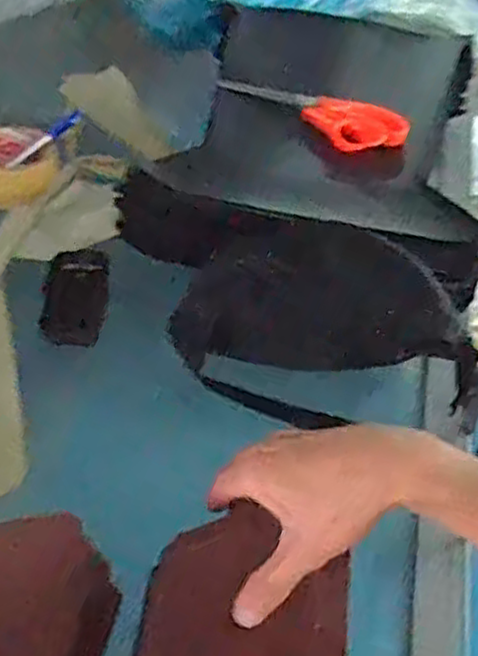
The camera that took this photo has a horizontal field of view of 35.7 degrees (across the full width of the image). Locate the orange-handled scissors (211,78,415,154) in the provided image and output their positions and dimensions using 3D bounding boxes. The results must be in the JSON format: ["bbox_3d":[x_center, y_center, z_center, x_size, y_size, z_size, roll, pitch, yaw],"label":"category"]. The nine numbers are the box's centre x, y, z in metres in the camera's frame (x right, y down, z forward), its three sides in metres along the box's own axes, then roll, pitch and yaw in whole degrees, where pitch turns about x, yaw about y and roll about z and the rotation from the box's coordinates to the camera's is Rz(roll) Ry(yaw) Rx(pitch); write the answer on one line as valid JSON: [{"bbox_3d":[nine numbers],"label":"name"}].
[{"bbox_3d":[0.071,-0.224,0.779,0.209,0.019,0.061,16,68,12],"label":"orange-handled scissors"}]

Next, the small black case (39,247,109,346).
[{"bbox_3d":[-0.146,-0.031,0.664,0.055,0.018,0.109,1,44,-6],"label":"small black case"}]

